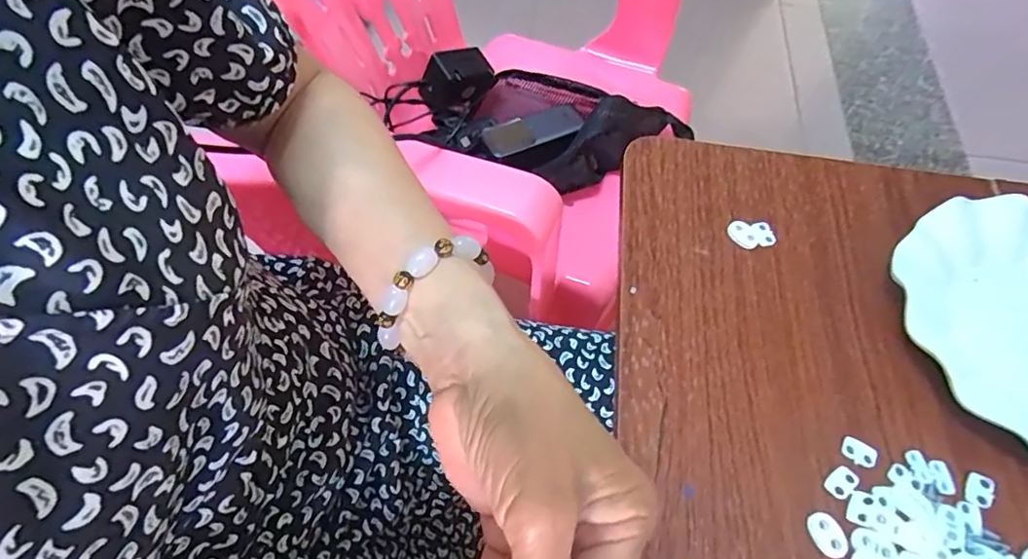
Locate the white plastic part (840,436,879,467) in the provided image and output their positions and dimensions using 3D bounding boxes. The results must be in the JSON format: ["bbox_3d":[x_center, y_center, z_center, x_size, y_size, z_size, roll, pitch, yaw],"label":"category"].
[{"bbox_3d":[0.203,0.101,0.324,0.020,0.004,0.013,30,66,13],"label":"white plastic part"}]

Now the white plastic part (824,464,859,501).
[{"bbox_3d":[0.187,0.115,0.315,0.018,0.004,0.013,-36,69,-18],"label":"white plastic part"}]

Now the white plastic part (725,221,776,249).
[{"bbox_3d":[0.170,-0.032,0.394,0.033,0.008,0.020,1,63,0],"label":"white plastic part"}]

